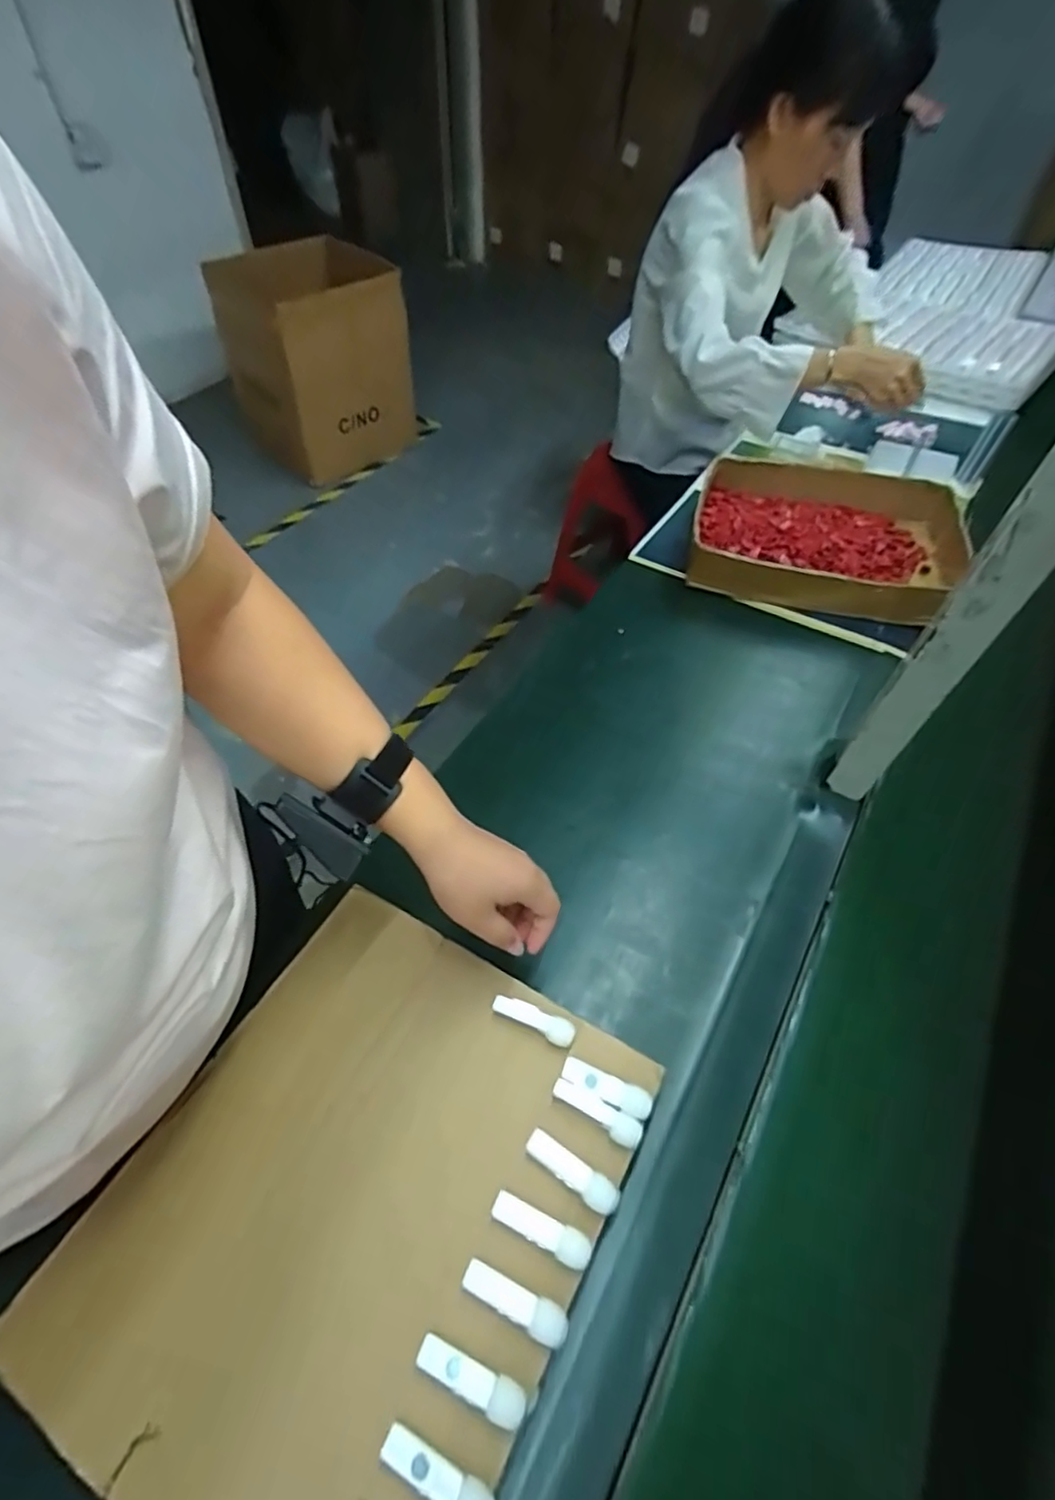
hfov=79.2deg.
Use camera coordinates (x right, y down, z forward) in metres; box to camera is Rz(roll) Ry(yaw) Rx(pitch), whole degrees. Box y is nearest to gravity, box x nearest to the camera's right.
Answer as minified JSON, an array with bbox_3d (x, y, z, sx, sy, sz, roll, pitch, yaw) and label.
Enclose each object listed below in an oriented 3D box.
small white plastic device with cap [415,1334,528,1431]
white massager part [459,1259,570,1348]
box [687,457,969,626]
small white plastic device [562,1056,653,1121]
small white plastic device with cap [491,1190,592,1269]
[{"bbox_3d":[-0.033,0.362,0.366,0.065,0.014,0.018,20,55,12],"label":"small white plastic device with cap"},{"bbox_3d":[-0.008,0.335,0.387,0.066,0.013,0.019,21,55,13],"label":"white massager part"},{"bbox_3d":[0.423,-0.306,0.921,0.348,0.079,0.276,21,55,13],"label":"box"},{"bbox_3d":[0.056,0.243,0.458,0.064,0.009,0.019,21,55,13],"label":"small white plastic device"},{"bbox_3d":[0.008,0.307,0.408,0.066,0.009,0.019,20,55,12],"label":"small white plastic device with cap"}]

